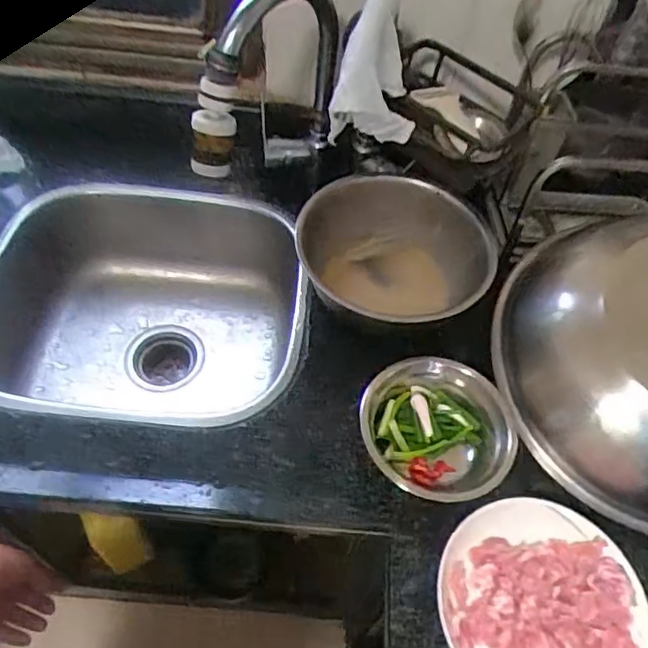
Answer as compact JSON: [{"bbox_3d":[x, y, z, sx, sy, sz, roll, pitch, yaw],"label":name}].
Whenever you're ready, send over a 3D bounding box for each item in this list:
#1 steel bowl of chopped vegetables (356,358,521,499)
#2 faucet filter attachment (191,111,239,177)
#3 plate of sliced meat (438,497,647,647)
[{"bbox_3d":[0.118,0.109,0.616,0.143,0.066,0.153,3,54,-4],"label":"steel bowl of chopped vegetables"},{"bbox_3d":[-0.114,-0.184,0.611,0.047,0.065,0.041,-2,55,-7],"label":"faucet filter attachment"},{"bbox_3d":[0.198,0.253,0.535,0.181,0.027,0.178,3,54,-4],"label":"plate of sliced meat"}]

